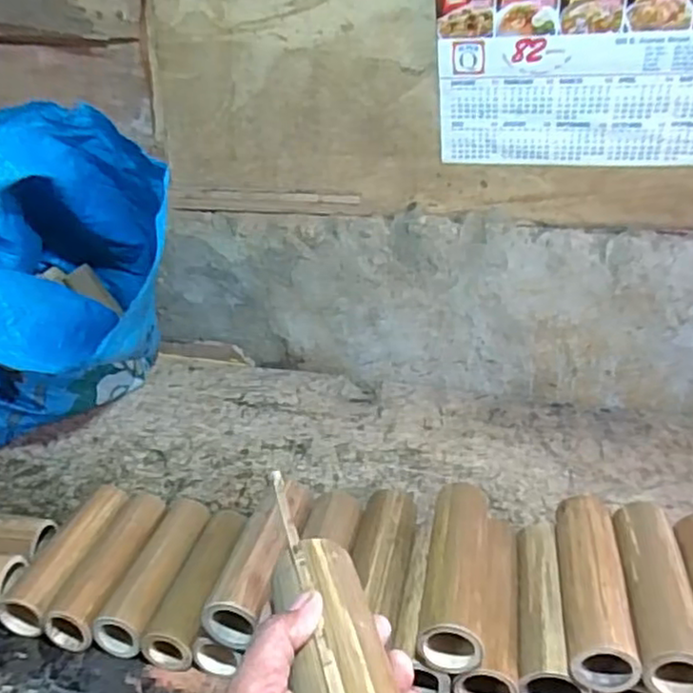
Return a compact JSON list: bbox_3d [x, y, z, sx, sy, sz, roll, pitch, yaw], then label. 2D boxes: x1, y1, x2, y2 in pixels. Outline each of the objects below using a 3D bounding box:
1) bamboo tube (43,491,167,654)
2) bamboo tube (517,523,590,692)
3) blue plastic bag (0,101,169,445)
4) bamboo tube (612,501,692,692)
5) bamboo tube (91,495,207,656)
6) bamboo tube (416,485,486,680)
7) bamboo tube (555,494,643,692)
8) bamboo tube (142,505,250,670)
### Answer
[{"bbox_3d":[-0.251,0.238,0.732,0.052,0.051,0.178,6,27,13],"label":"bamboo tube"},{"bbox_3d":[0.184,0.241,0.617,0.054,0.062,0.172,5,27,10],"label":"bamboo tube"},{"bbox_3d":[-0.432,-0.072,0.910,0.373,0.441,0.414,23,35,38],"label":"blue plastic bag"},{"bbox_3d":[0.265,0.210,0.581,0.053,0.053,0.182,3,27,7],"label":"bamboo tube"},{"bbox_3d":[-0.199,0.243,0.725,0.052,0.050,0.180,6,27,13],"label":"bamboo tube"},{"bbox_3d":[0.098,0.195,0.595,0.049,0.050,0.170,5,27,11],"label":"bamboo tube"},{"bbox_3d":[0.214,0.207,0.592,0.052,0.051,0.177,4,27,9],"label":"bamboo tube"},{"bbox_3d":[-0.150,0.252,0.714,0.055,0.058,0.181,6,27,14],"label":"bamboo tube"}]

